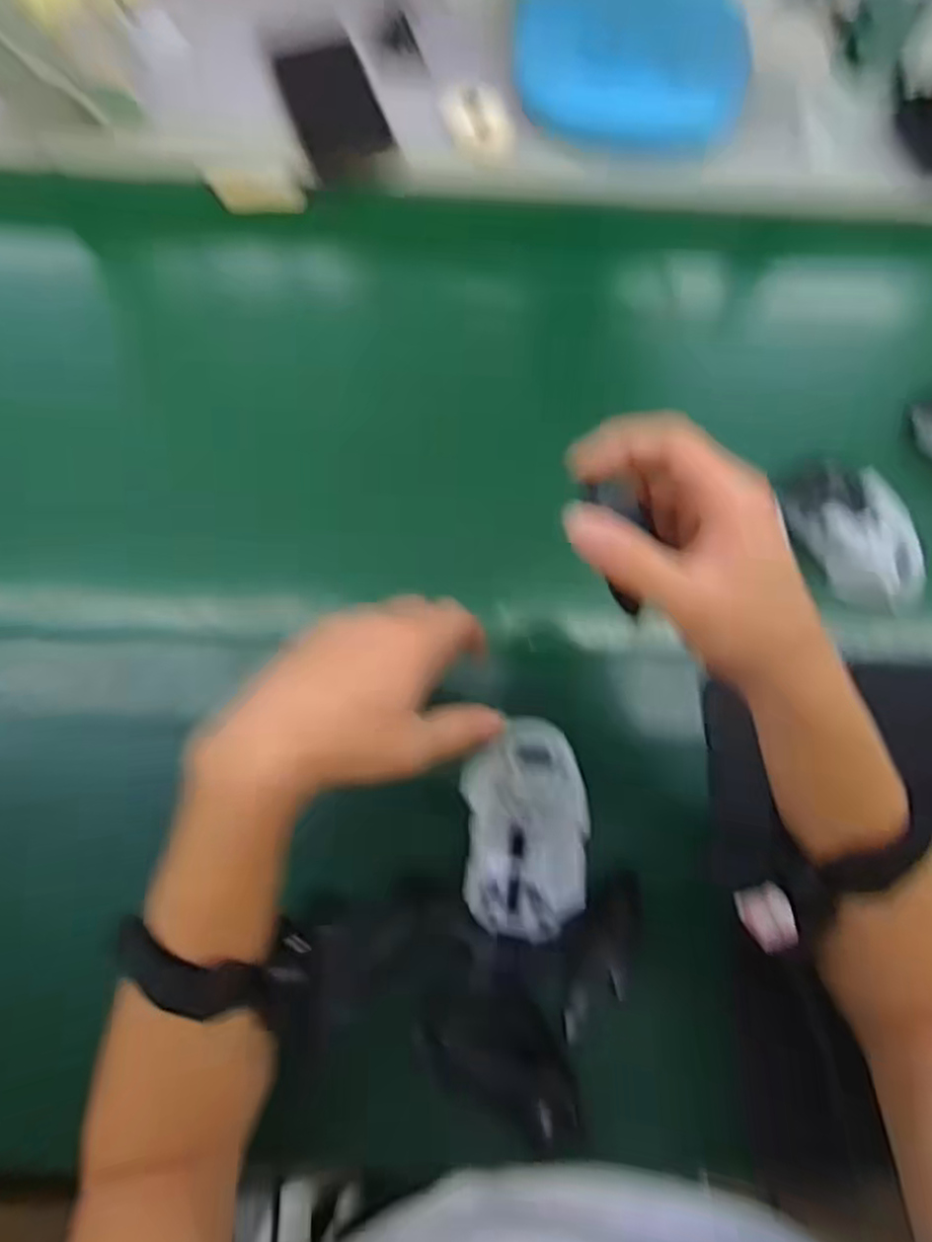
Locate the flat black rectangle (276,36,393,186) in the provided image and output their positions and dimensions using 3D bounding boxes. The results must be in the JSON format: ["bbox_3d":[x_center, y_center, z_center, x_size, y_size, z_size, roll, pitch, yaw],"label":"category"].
[{"bbox_3d":[-0.115,-0.455,0.657,0.074,0.012,0.096,-20,114,6],"label":"flat black rectangle"}]

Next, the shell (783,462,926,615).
[{"bbox_3d":[0.272,-0.059,0.508,0.062,0.037,0.112,-30,74,-11],"label":"shell"}]

